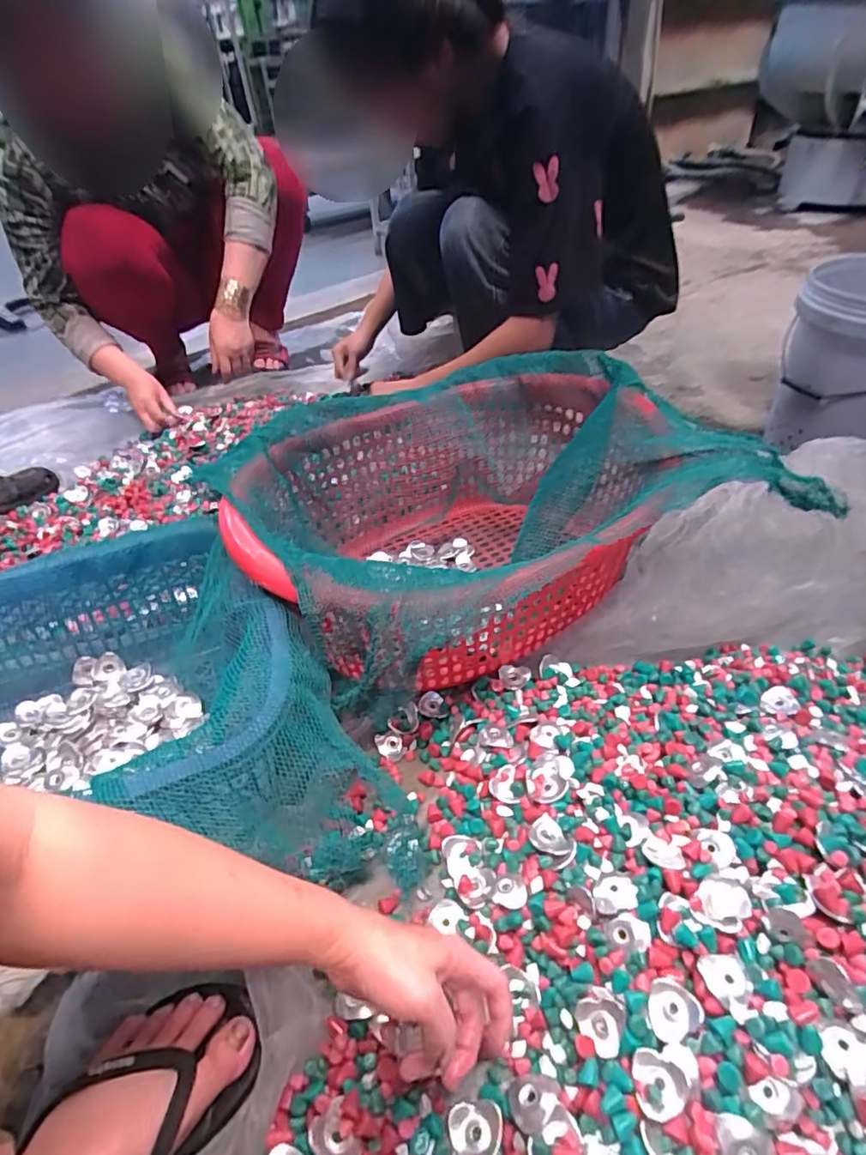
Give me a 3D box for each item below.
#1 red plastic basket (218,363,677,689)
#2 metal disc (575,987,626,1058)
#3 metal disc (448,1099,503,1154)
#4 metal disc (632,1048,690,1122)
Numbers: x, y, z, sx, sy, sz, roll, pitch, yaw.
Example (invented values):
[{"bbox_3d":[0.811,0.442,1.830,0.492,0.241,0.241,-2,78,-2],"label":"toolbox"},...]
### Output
[{"bbox_3d":[0.024,-0.063,0.712,0.469,0.204,0.433,-14,42,-9],"label":"red plastic basket"},{"bbox_3d":[0.123,0.324,0.426,0.034,0.008,0.036,-3,42,3],"label":"metal disc"},{"bbox_3d":[0.029,0.374,0.389,0.035,0.011,0.034,-3,42,3],"label":"metal disc"},{"bbox_3d":[0.151,0.334,0.382,0.034,0.010,0.035,-3,42,3],"label":"metal disc"}]

